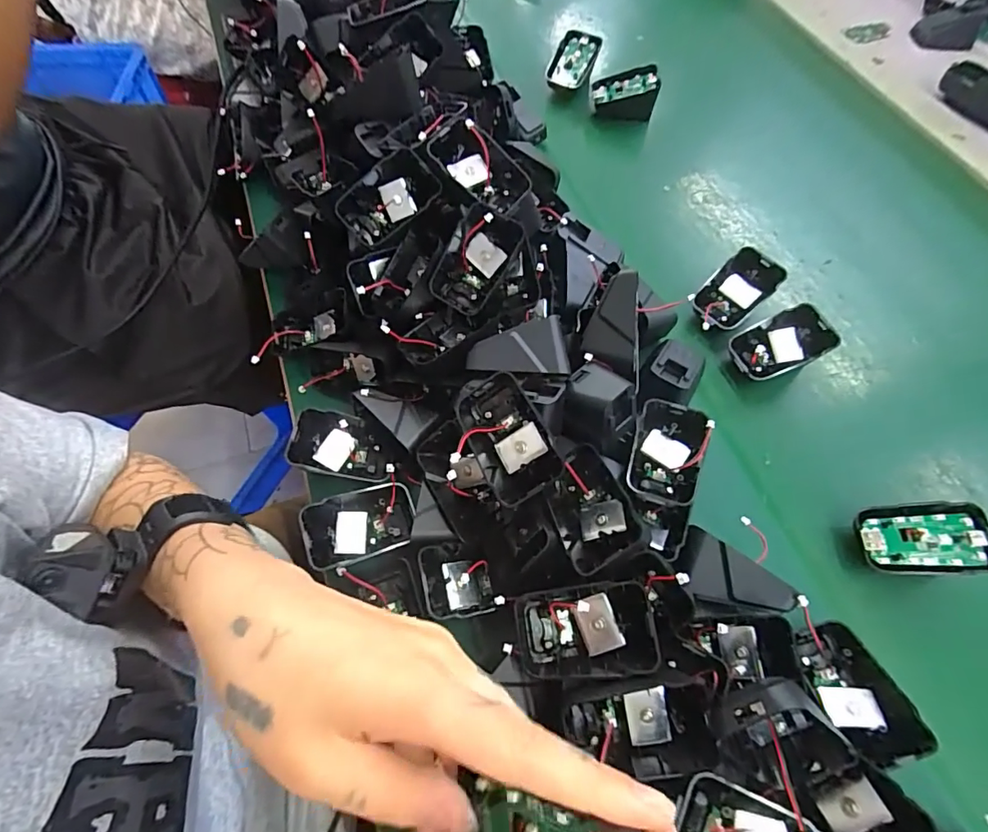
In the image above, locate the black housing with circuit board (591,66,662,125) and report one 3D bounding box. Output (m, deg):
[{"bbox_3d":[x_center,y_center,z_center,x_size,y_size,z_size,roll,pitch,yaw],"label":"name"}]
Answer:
[{"bbox_3d":[0.139,-0.347,0.534,0.065,0.035,0.040,8,64,2],"label":"black housing with circuit board"}]

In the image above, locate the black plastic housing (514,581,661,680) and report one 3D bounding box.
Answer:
[{"bbox_3d":[0.047,0.111,0.260,0.071,0.026,0.043,-14,71,20],"label":"black plastic housing"}]

